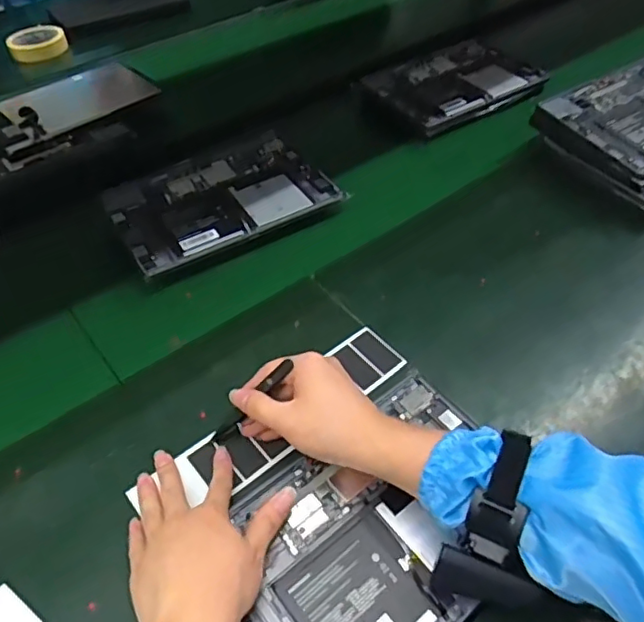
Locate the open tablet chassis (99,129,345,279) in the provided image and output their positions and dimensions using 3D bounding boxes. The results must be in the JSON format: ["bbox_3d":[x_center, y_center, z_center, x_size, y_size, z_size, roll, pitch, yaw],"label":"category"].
[{"bbox_3d":[-0.126,-0.141,0.698,0.245,0.011,0.177,-26,54,-20],"label":"open tablet chassis"}]

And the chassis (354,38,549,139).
[{"bbox_3d":[0.193,-0.343,0.866,0.235,0.021,0.185,-24,55,-18],"label":"chassis"}]

